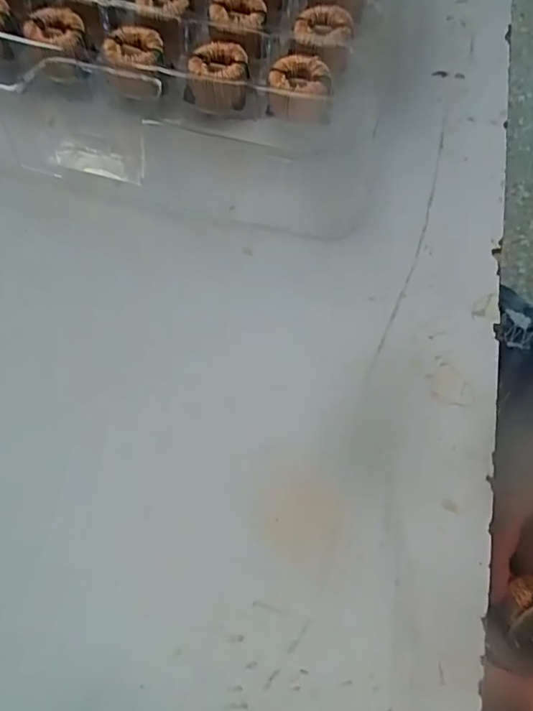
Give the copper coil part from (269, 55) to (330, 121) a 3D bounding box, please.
[{"bbox_3d":[0.014,-0.115,0.224,0.026,0.012,0.024,0,69,1],"label":"copper coil part"}]

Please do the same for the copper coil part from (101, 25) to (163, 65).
[{"bbox_3d":[-0.059,-0.137,0.230,0.024,0.005,0.024,-2,69,0],"label":"copper coil part"}]

